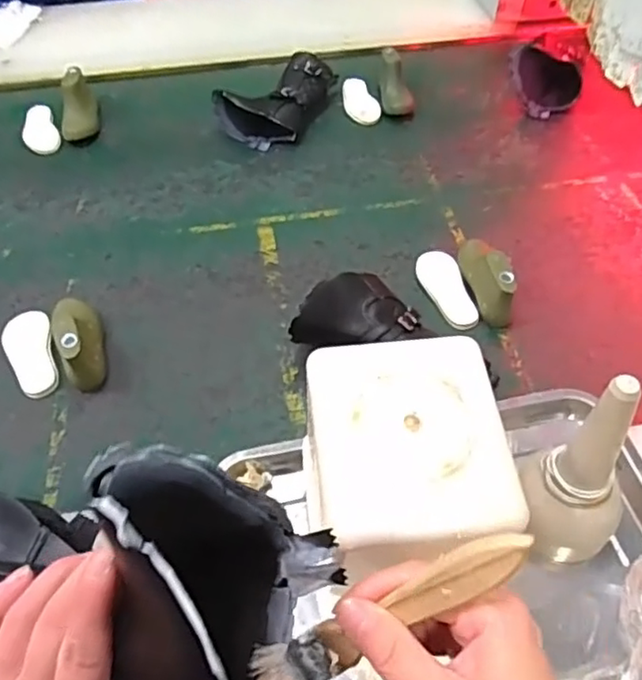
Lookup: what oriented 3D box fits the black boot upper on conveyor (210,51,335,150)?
[{"bbox_3d":[-0.067,-0.404,1.033,0.144,0.060,0.208,25,56,20],"label":"black boot upper on conveyor"}]

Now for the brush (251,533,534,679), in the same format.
[{"bbox_3d":[0.025,0.114,0.255,0.141,0.017,0.024,-41,49,25],"label":"brush"}]

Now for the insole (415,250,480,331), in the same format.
[{"bbox_3d":[0.156,-0.066,0.789,0.052,0.012,0.125,-10,52,-7],"label":"insole"}]

